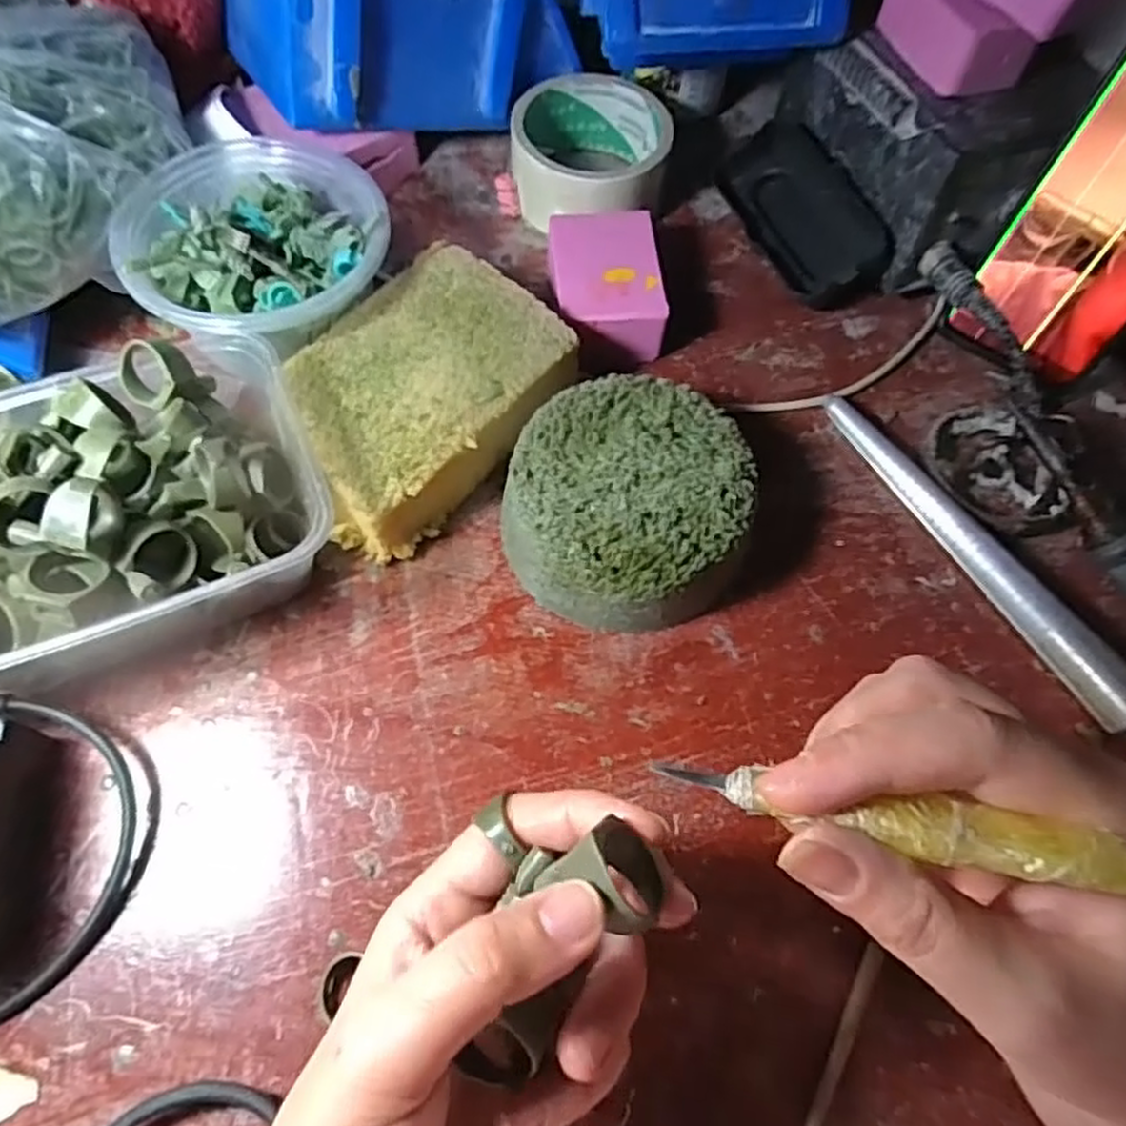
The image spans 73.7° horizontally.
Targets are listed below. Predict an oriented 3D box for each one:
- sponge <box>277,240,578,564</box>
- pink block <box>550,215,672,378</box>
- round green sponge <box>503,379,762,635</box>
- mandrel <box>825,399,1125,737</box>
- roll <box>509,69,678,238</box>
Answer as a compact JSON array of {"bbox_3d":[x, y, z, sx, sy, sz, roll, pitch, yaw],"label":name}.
[{"bbox_3d":[-0.063,-0.071,0.342,0.095,0.045,0.131,38,69,15],"label":"sponge"},{"bbox_3d":[0.022,-0.135,0.378,0.051,0.034,0.077,-5,65,-4],"label":"pink block"},{"bbox_3d":[0.029,-0.025,0.325,0.099,0.044,0.101,1,65,-1],"label":"round green sponge"},{"bbox_3d":[0.194,0.015,0.323,0.021,0.020,0.233,-30,69,-15],"label":"mandrel"},{"bbox_3d":[0.015,-0.224,0.417,0.081,0.044,0.081,1,65,-1],"label":"roll"}]

